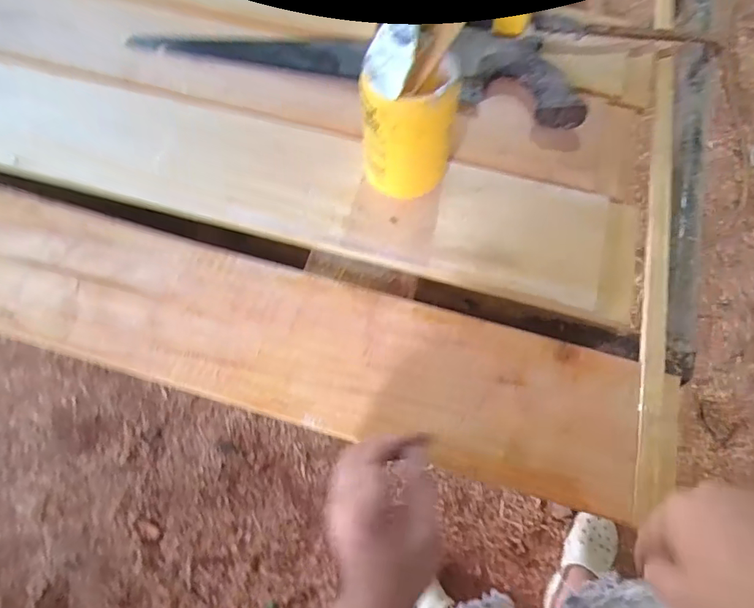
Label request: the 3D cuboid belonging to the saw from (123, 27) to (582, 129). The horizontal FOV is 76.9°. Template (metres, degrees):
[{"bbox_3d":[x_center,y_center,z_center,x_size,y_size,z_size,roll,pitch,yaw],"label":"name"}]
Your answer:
[{"bbox_3d":[-0.031,-0.345,0.629,0.606,0.041,0.128,15,68,6],"label":"saw"}]

